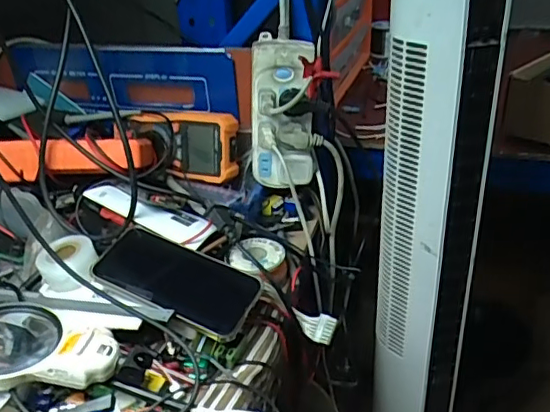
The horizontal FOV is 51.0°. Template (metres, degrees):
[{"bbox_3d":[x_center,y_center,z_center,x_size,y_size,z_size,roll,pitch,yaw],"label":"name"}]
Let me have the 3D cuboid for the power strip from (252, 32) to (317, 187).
[{"bbox_3d":[0.006,-0.104,0.681,0.080,0.181,0.036,5,31,15],"label":"power strip"}]

